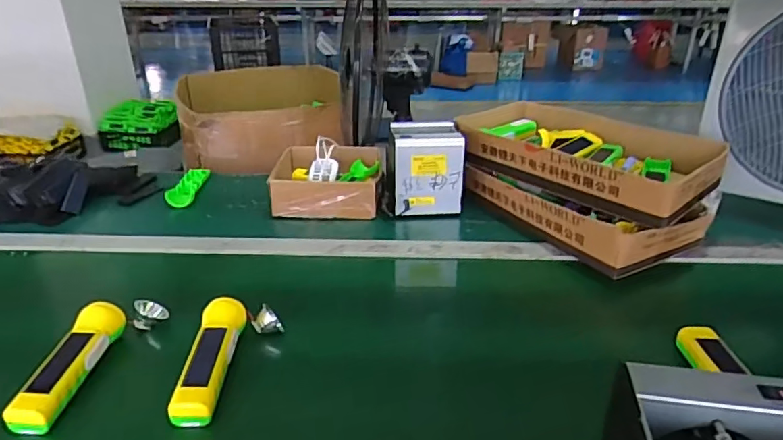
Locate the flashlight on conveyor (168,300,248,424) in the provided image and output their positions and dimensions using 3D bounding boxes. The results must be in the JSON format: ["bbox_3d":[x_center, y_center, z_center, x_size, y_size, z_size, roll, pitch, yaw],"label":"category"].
[{"bbox_3d":[-0.205,0.156,0.617,0.050,0.046,0.168,-1,27,-2],"label":"flashlight on conveyor"}]

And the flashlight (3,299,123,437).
[{"bbox_3d":[-0.363,0.161,0.608,0.047,0.046,0.166,2,27,4],"label":"flashlight"}]

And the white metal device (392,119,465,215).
[{"bbox_3d":[0.064,-0.093,0.999,0.125,0.143,0.123,-1,27,-2],"label":"white metal device"}]

